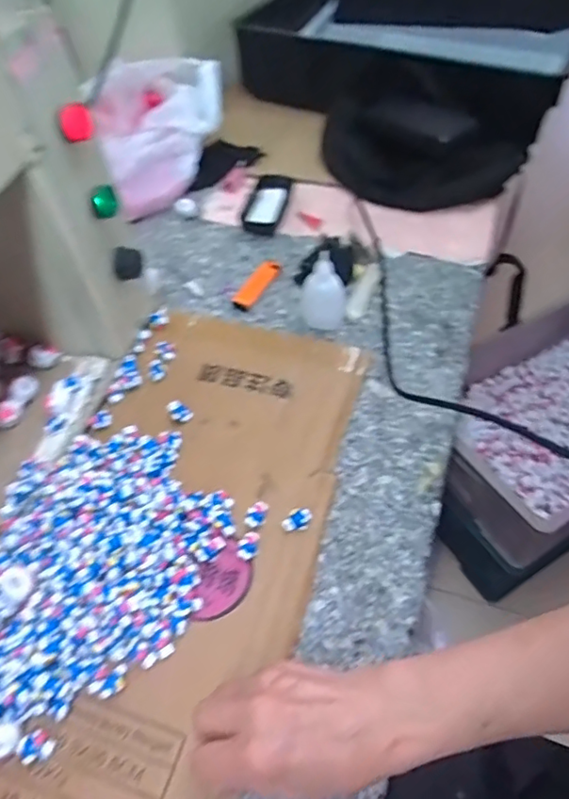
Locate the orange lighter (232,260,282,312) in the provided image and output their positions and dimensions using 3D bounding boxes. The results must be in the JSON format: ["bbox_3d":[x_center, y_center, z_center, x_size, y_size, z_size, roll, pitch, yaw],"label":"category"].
[{"bbox_3d":[-0.029,-0.133,0.649,0.026,0.009,0.086,23,56,20],"label":"orange lighter"}]

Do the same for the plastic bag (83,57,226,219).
[{"bbox_3d":[-0.166,-0.374,0.782,0.164,0.116,0.233,-6,52,-5],"label":"plastic bag"}]

